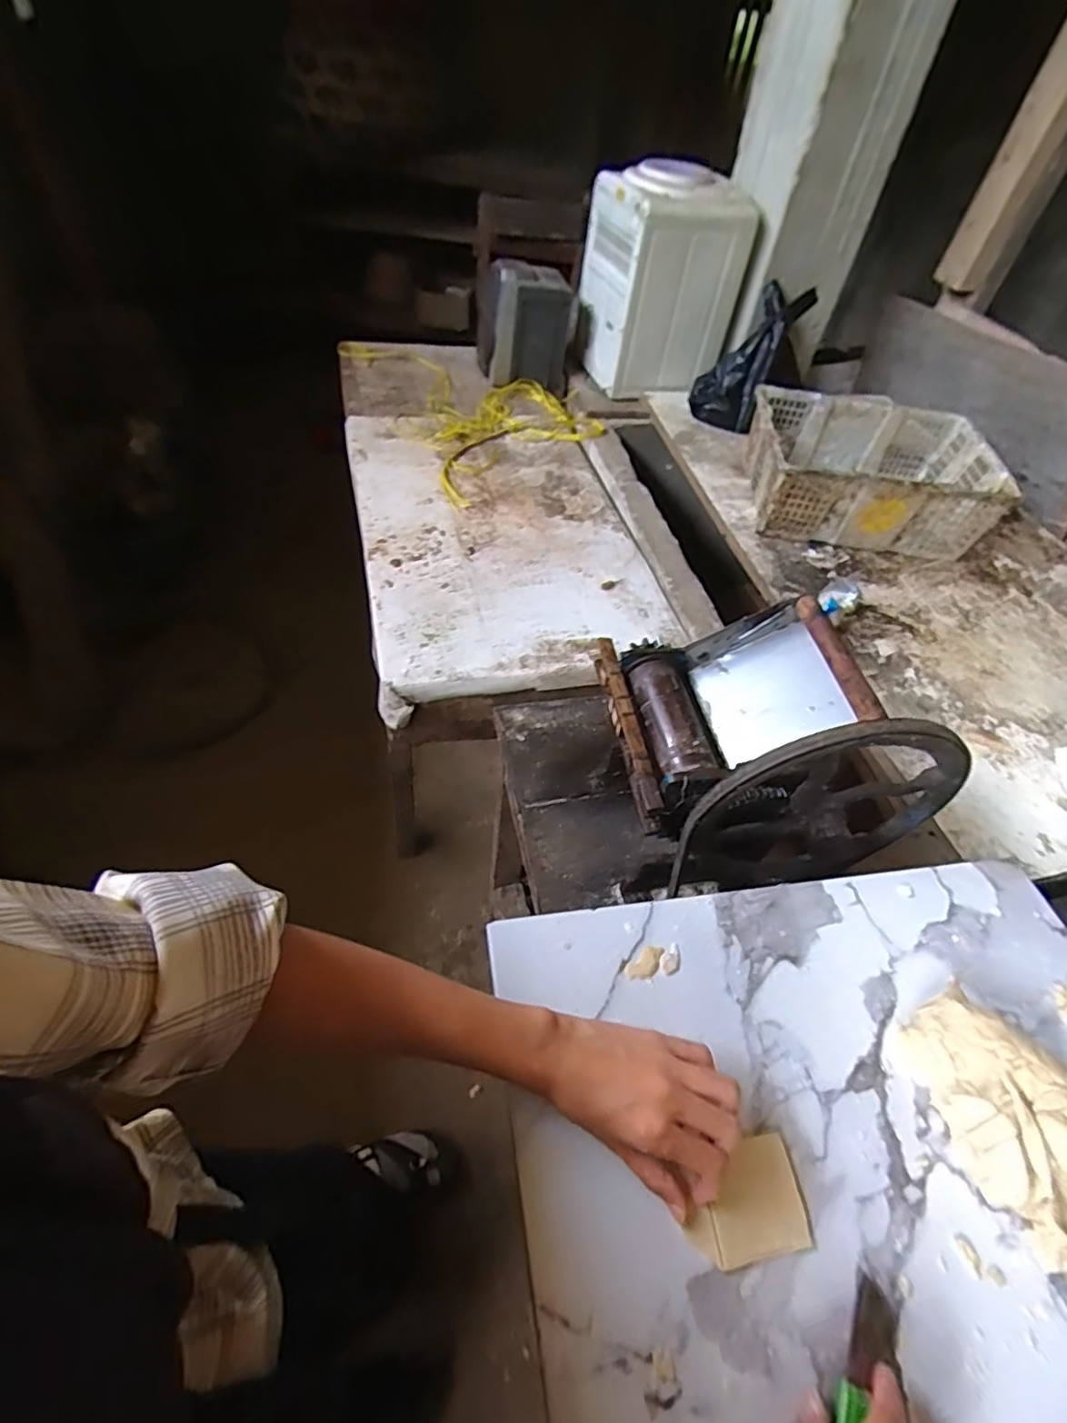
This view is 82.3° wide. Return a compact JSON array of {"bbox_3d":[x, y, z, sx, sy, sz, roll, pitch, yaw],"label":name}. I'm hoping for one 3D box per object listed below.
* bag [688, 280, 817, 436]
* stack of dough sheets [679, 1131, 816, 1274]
[{"bbox_3d":[0.527,-0.861,1.475,0.152,0.348,0.119,42,18,25],"label":"bag"},{"bbox_3d":[0.128,0.301,0.374,0.075,0.007,0.058,-5,51,-11],"label":"stack of dough sheets"}]

